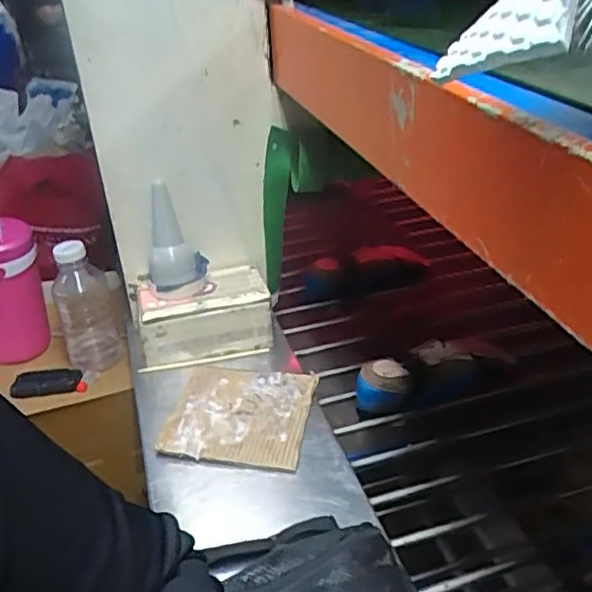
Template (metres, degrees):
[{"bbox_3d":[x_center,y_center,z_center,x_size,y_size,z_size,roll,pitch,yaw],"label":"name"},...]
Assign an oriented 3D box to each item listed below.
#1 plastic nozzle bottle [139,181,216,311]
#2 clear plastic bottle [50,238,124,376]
[{"bbox_3d":[-0.181,-0.065,0.916,0.109,0.156,0.081,-7,32,-11],"label":"plastic nozzle bottle"},{"bbox_3d":[-0.353,0.027,1.068,0.095,0.244,0.088,-12,32,-14],"label":"clear plastic bottle"}]

